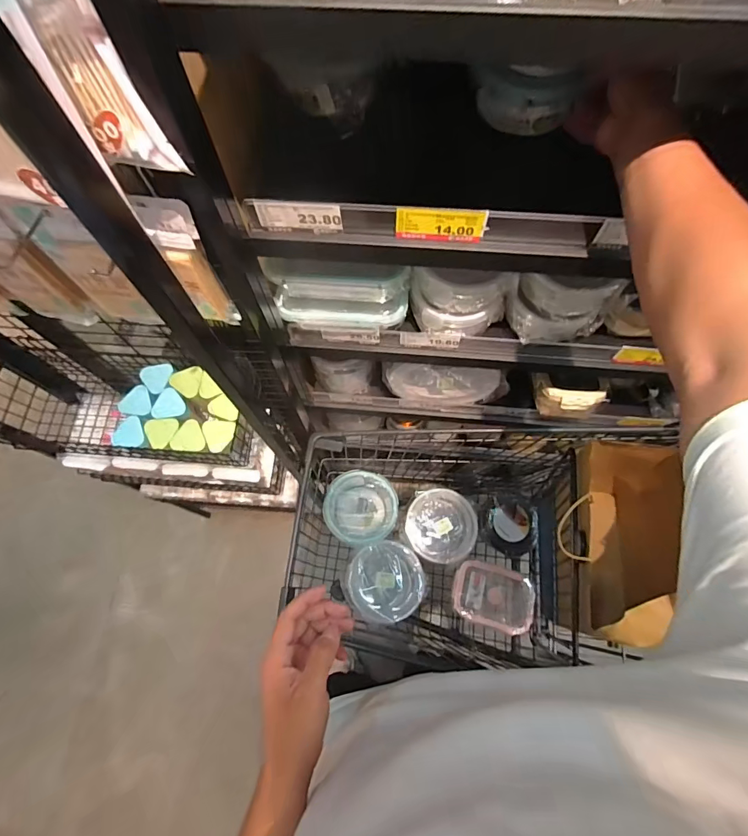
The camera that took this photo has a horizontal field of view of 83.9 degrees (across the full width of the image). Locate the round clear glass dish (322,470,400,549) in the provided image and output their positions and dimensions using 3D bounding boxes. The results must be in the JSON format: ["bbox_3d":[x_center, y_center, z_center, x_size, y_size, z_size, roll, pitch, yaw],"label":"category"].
[{"bbox_3d":[-0.033,0.217,0.995,0.174,0.095,0.160,10,70,6],"label":"round clear glass dish"}]

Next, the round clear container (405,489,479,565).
[{"bbox_3d":[0.161,0.256,0.978,0.167,0.069,0.157,-1,69,2],"label":"round clear container"}]

